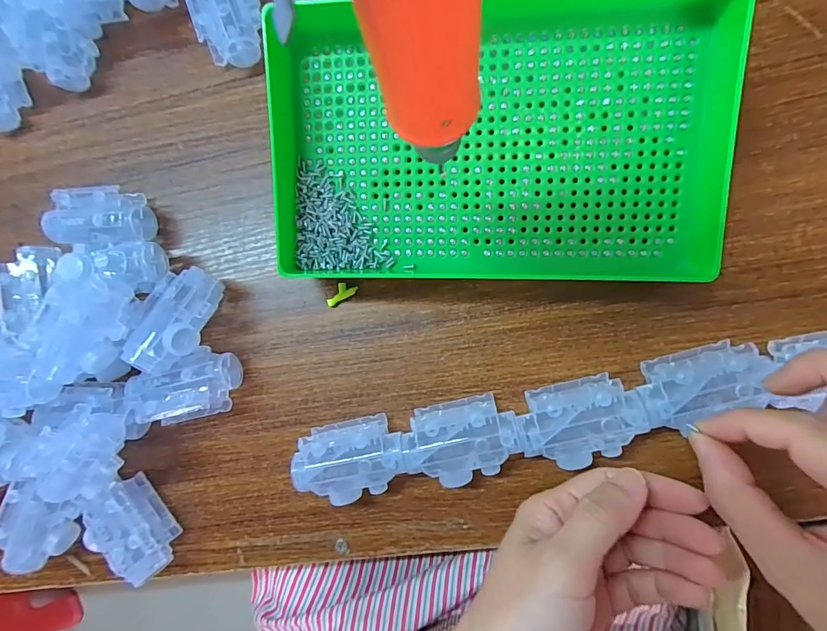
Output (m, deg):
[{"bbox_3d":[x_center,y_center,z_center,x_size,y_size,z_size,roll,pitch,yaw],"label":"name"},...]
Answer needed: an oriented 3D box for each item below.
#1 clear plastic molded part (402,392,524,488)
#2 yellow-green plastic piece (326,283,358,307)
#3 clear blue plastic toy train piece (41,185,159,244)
[{"bbox_3d":[0.029,0.077,0.255,0.067,0.029,0.046,-14,85,7],"label":"clear plastic molded part"},{"bbox_3d":[-0.049,-0.015,0.283,0.022,0.004,0.010,-32,83,5],"label":"yellow-green plastic piece"},{"bbox_3d":[-0.215,-0.067,0.289,0.063,0.035,0.035,0,87,8],"label":"clear blue plastic toy train piece"}]

